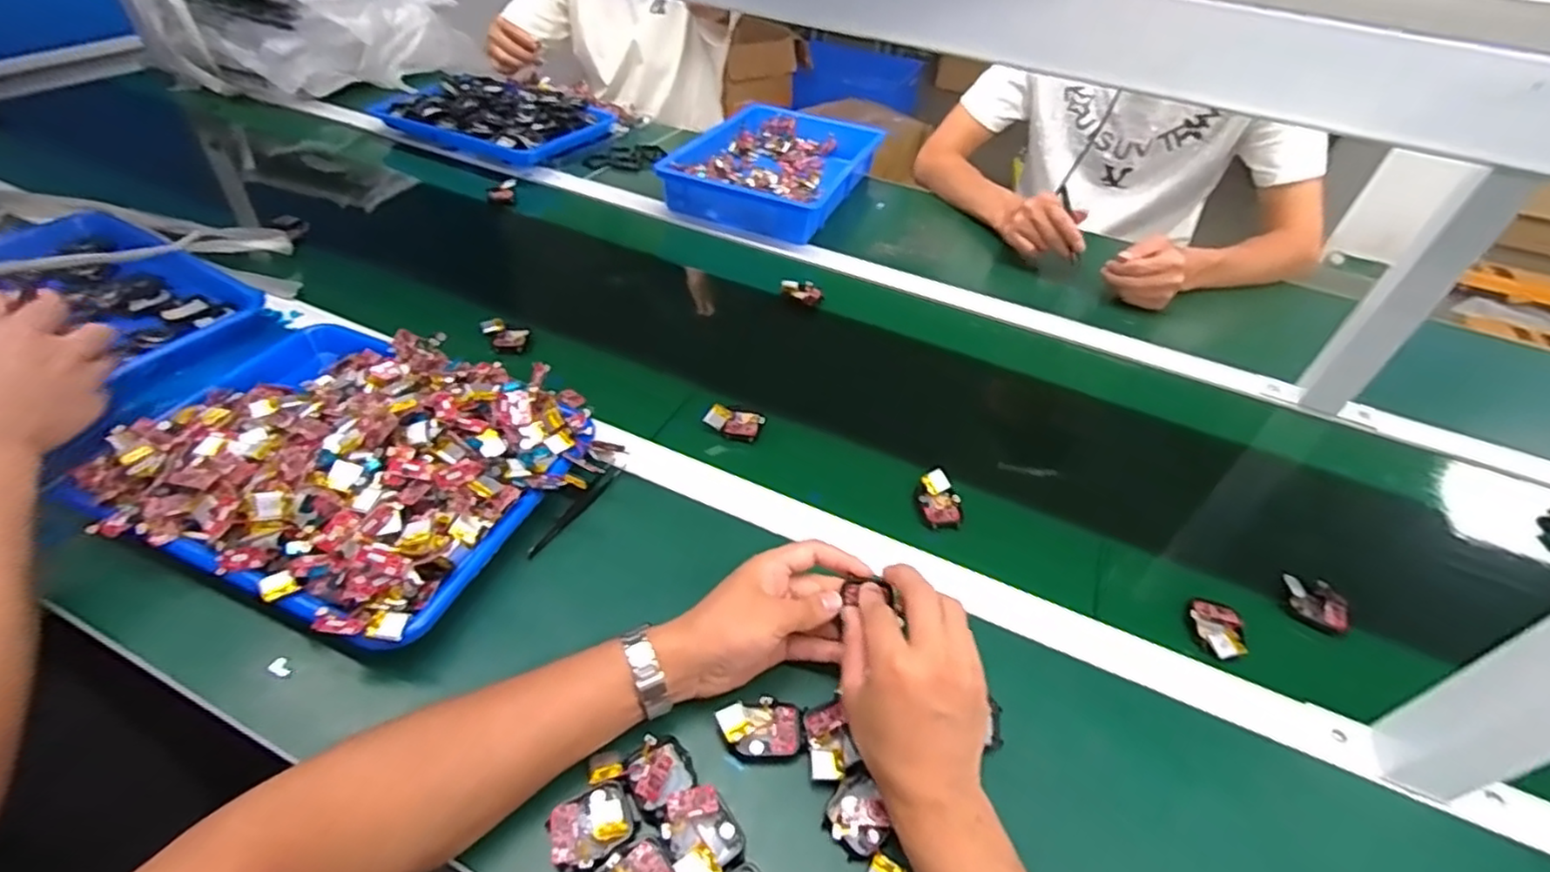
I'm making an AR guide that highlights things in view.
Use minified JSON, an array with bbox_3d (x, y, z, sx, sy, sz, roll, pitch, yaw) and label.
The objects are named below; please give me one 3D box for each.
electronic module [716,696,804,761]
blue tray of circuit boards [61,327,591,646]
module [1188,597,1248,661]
[{"bbox_3d":[-0.010,0.191,0.439,0.054,0.018,0.035,1,44,-6],"label":"electronic module"},{"bbox_3d":[-0.347,0.002,0.538,0.335,0.059,0.262,17,45,11],"label":"blue tray of circuit boards"},{"bbox_3d":[0.347,0.151,0.523,0.037,0.010,0.050,18,45,11],"label":"module"}]

